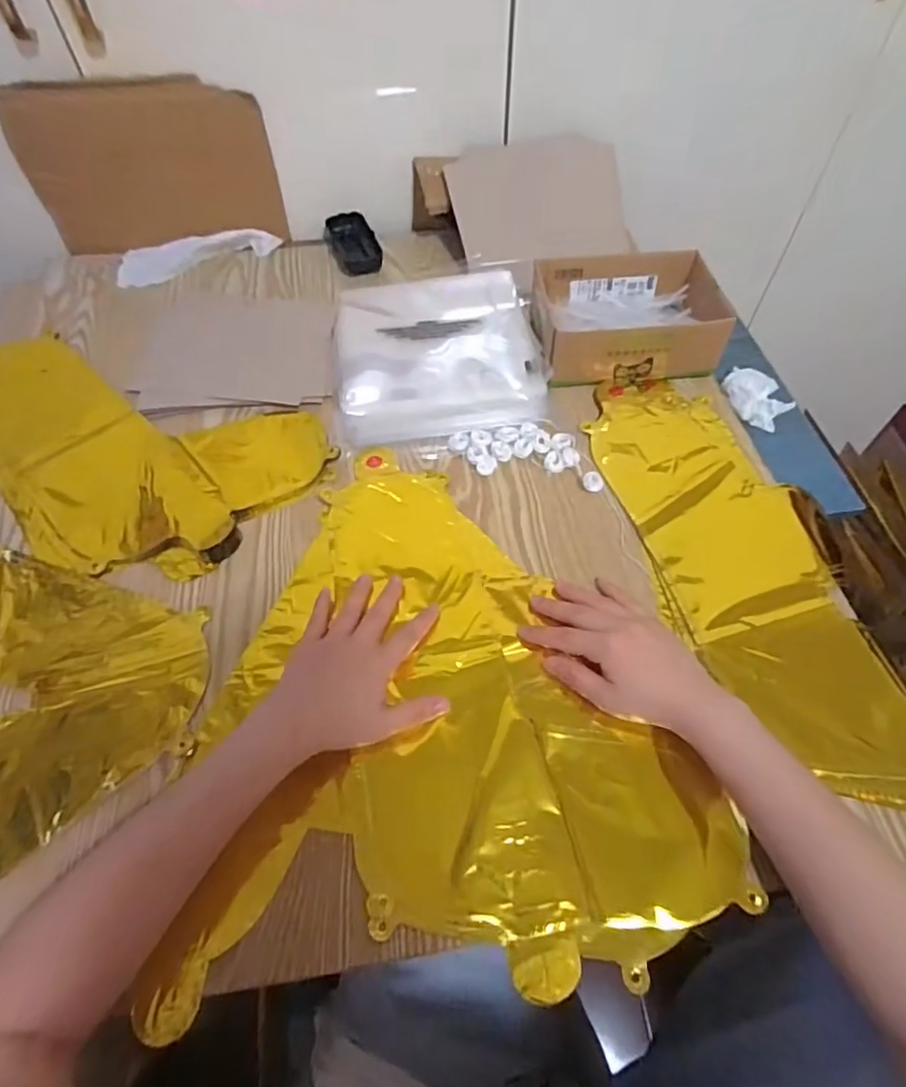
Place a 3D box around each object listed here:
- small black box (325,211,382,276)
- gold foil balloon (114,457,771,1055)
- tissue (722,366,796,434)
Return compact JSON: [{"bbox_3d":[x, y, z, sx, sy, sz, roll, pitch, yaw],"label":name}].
[{"bbox_3d":[-0.127,-0.386,0.748,0.057,0.023,0.108,-19,59,-11],"label":"small black box"},{"bbox_3d":[-0.011,0.098,0.453,0.360,0.014,0.396,-5,58,-2],"label":"gold foil balloon"},{"bbox_3d":[0.319,-0.154,0.613,0.071,0.029,0.062,28,62,17],"label":"tissue"}]

